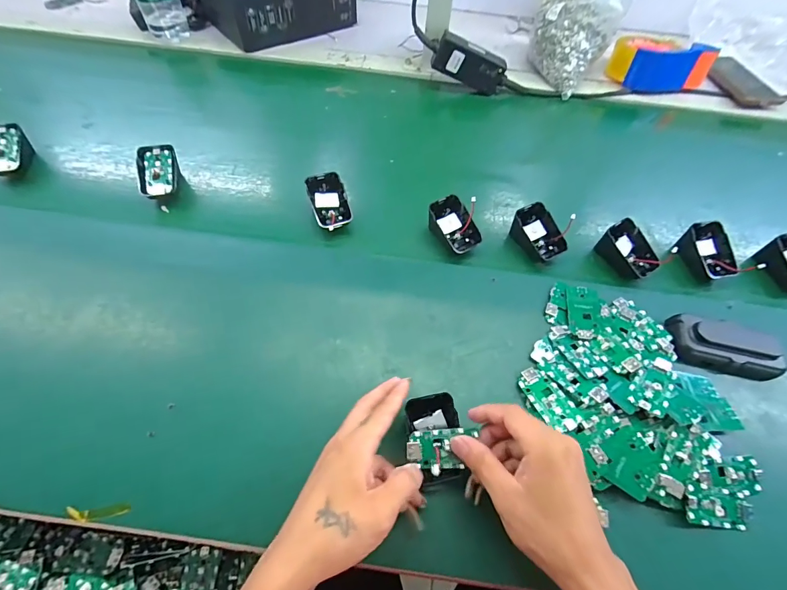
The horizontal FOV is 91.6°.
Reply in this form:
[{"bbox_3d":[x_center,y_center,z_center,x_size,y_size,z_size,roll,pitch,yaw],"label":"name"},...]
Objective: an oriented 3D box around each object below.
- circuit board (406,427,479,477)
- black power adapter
[{"bbox_3d":[0.041,0.130,0.319,0.059,0.005,0.033,-2,74,-10],"label":"circuit board"},{"bbox_3d":[0.125,-0.367,0.616,0.120,0.057,0.024,20,56,-18],"label":"black power adapter"}]

